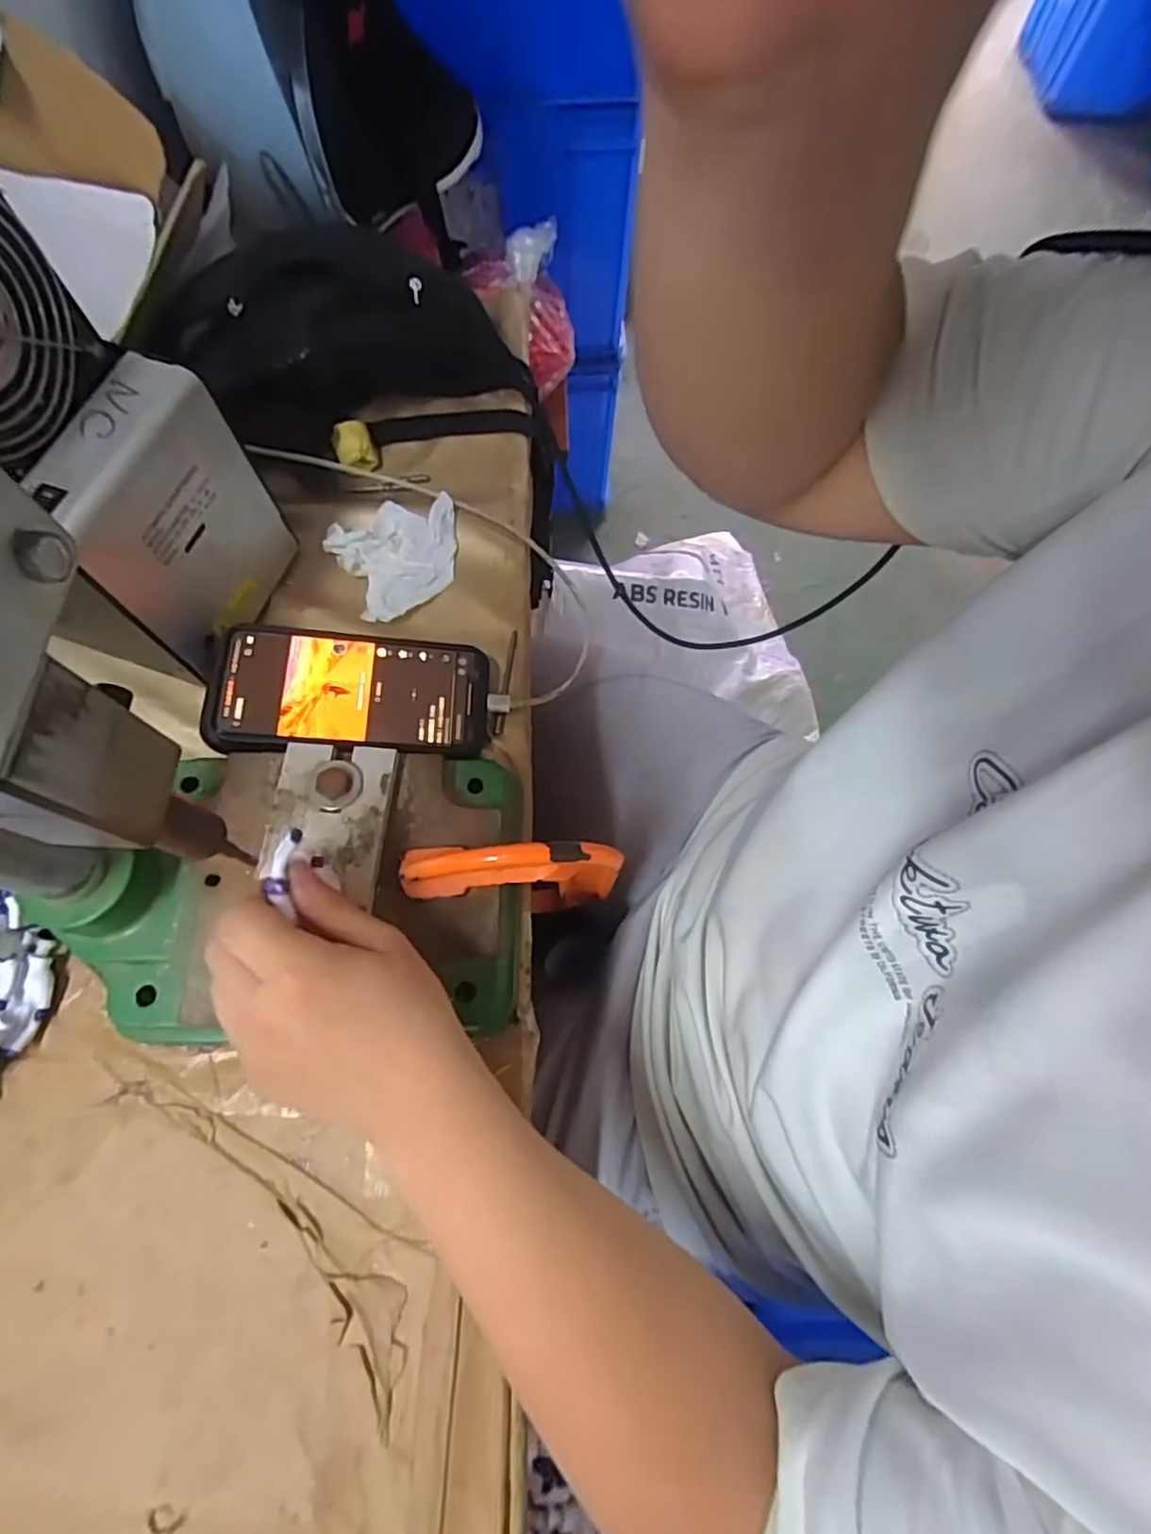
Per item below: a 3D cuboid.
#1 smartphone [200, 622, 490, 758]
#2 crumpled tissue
[{"bbox_3d":[-0.143,-0.045,0.412,0.169,0.017,0.085,7,72,-10],"label":"smartphone"},{"bbox_3d":[-0.123,-0.151,0.463,0.089,0.021,0.082,-22,71,-10],"label":"crumpled tissue"}]

